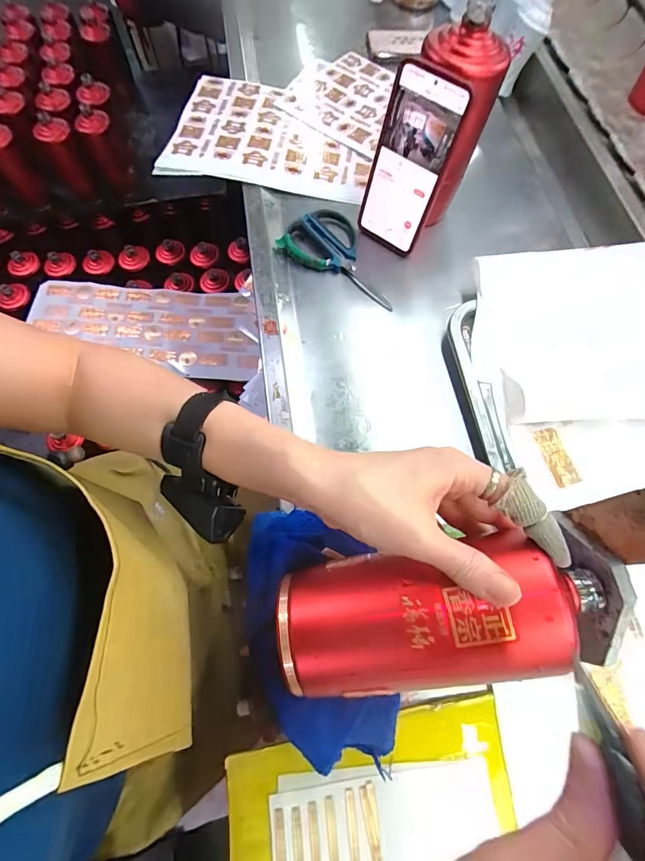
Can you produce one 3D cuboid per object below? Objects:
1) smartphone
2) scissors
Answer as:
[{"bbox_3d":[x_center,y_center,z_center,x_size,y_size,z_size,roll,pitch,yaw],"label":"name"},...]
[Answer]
[{"bbox_3d":[0.090,-0.282,0.430,0.078,0.167,0.014,34,54,10],"label":"smartphone"},{"bbox_3d":[0.030,-0.217,0.474,0.160,0.014,0.085,31,71,11],"label":"scissors"}]

